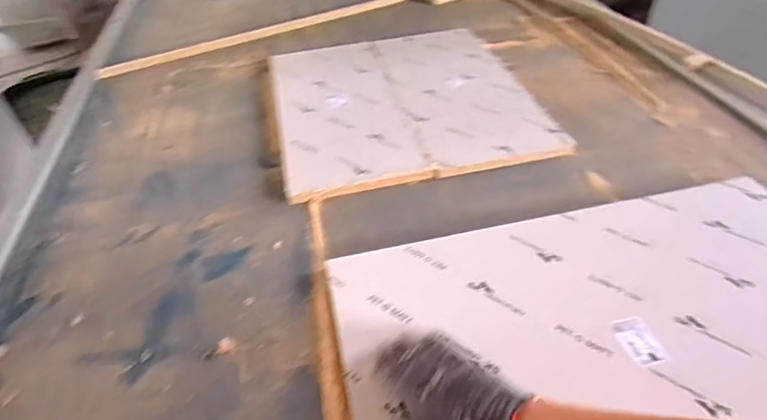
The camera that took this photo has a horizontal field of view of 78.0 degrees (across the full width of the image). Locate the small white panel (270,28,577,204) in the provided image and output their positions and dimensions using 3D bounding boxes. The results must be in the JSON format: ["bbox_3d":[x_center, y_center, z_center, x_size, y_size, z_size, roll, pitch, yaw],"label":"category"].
[{"bbox_3d":[0.039,-0.250,1.024,0.525,0.028,0.587,-12,43,-7],"label":"small white panel"}]

